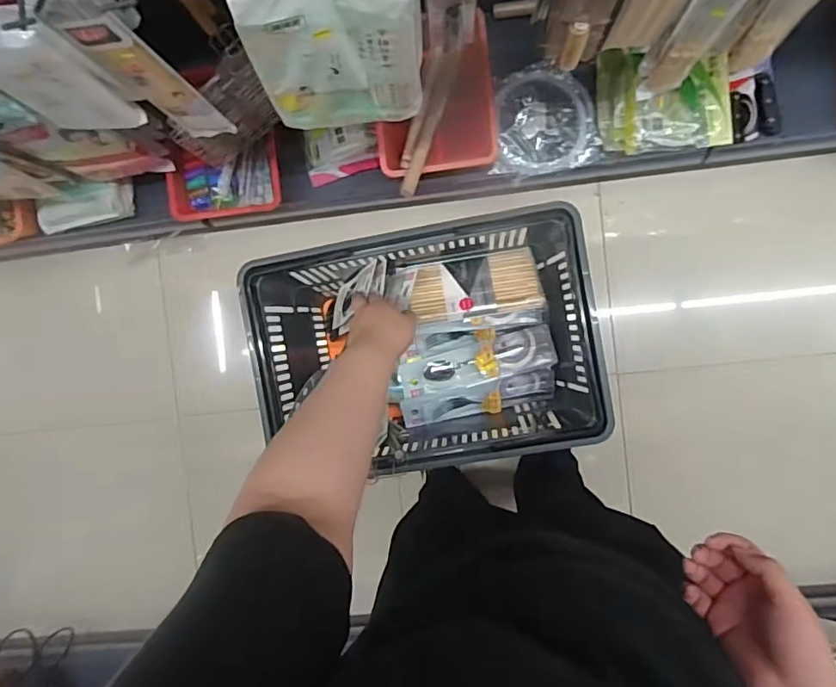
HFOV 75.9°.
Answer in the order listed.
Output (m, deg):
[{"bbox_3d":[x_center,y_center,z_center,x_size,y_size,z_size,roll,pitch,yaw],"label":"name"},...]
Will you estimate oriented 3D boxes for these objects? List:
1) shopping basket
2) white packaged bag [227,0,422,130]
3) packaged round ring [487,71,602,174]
[{"bbox_3d":[0.011,0.005,0.829,0.473,0.203,0.327,-10,92,4],"label":"shopping basket"},{"bbox_3d":[-0.116,-0.431,0.736,0.231,0.308,0.138,-1,92,4],"label":"white packaged bag"},{"bbox_3d":[0.300,-0.509,1.232,0.239,0.043,0.227,0,92,4],"label":"packaged round ring"}]

